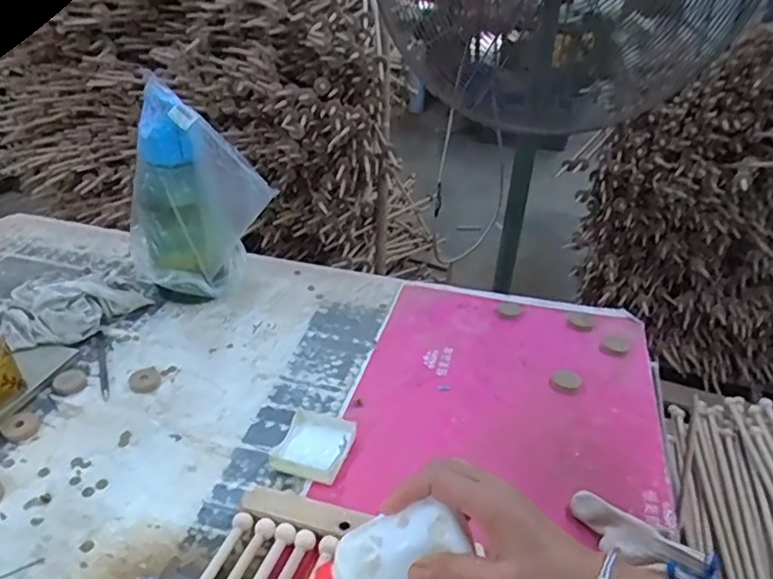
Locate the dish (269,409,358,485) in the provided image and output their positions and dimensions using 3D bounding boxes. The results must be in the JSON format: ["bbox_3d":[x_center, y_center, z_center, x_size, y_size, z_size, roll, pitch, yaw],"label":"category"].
[{"bbox_3d":[-0.078,0.167,0.632,0.077,0.016,0.086,13,33,15],"label":"dish"}]

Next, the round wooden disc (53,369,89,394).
[{"bbox_3d":[-0.380,0.110,0.707,0.036,0.008,0.035,2,32,-2],"label":"round wooden disc"}]

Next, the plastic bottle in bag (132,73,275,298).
[{"bbox_3d":[-0.248,-0.107,0.802,0.196,0.286,0.099,6,32,4],"label":"plastic bottle in bag"}]

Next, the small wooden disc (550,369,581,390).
[{"bbox_3d":[0.222,0.113,0.727,0.035,0.009,0.034,2,32,-2],"label":"small wooden disc"}]

